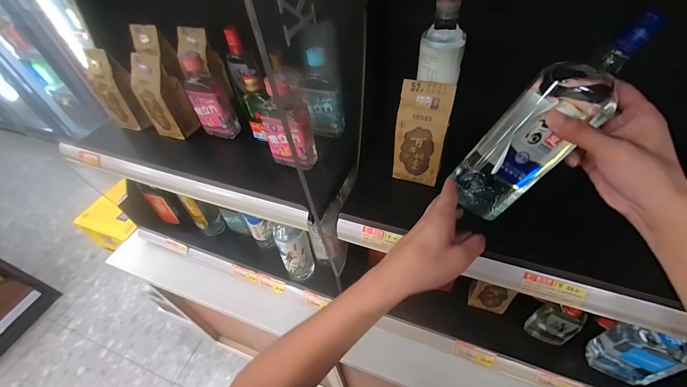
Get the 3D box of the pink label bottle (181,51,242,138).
[{"bbox_3d":[-0.234,-0.167,0.539,0.058,0.144,0.044,17,52,20],"label":"pink label bottle"}]

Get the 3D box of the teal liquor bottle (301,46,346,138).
[{"bbox_3d":[-0.036,-0.171,0.529,0.061,0.159,0.061,-8,38,6],"label":"teal liquor bottle"}]

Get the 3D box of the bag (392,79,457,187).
[{"bbox_3d":[0.110,-0.082,0.434,0.067,0.138,0.047,10,50,15],"label":"bag"}]

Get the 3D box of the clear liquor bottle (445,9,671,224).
[{"bbox_3d":[0.206,-0.069,0.327,0.061,0.228,0.073,9,38,-35],"label":"clear liquor bottle"}]

